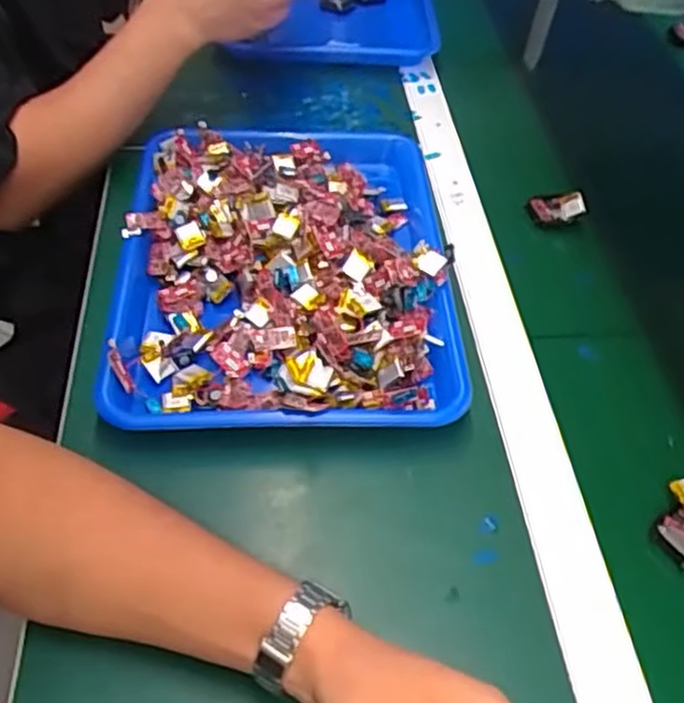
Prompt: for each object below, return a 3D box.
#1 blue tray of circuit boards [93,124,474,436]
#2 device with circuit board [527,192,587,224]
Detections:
[{"bbox_3d":[-0.042,-0.074,0.588,0.254,0.048,0.328,2,49,-3],"label":"blue tray of circuit boards"},{"bbox_3d":[0.196,-0.130,0.678,0.052,0.024,0.015,1,9,34],"label":"device with circuit board"}]

